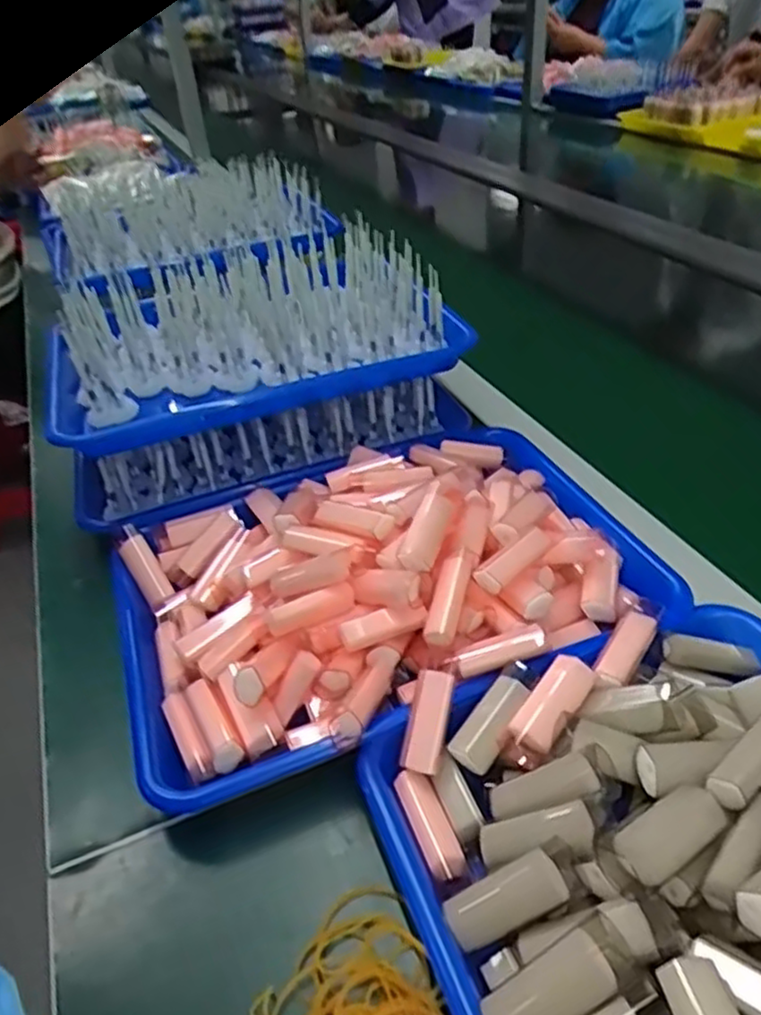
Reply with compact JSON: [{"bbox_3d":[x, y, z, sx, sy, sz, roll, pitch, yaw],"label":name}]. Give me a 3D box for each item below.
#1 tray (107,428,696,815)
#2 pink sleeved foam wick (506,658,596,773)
[{"bbox_3d":[-0.009,0.038,0.482,0.335,0.081,0.254,-17,40,-13],"label":"tray"},{"bbox_3d":[0.084,0.102,0.359,0.023,0.015,0.060,26,68,34],"label":"pink sleeved foam wick"}]

